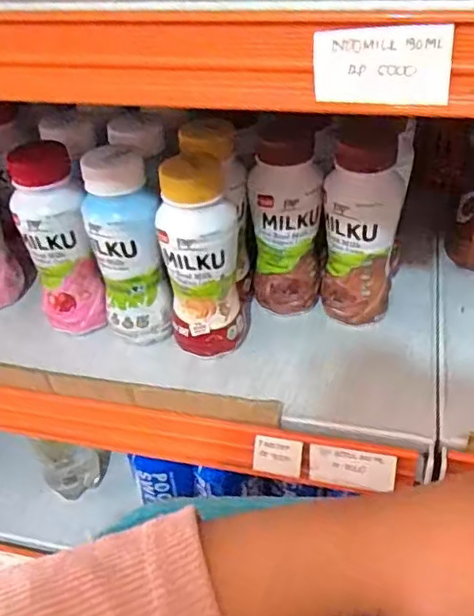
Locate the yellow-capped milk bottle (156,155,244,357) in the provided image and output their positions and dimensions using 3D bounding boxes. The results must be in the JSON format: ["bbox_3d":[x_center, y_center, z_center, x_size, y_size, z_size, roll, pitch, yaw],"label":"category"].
[{"bbox_3d":[-0.023,-0.030,0.411,0.050,0.142,0.043,-9,43,-3],"label":"yellow-capped milk bottle"}]

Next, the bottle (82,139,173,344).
[{"bbox_3d":[-0.075,-0.041,0.422,0.046,0.135,0.043,-2,43,4],"label":"bottle"}]

